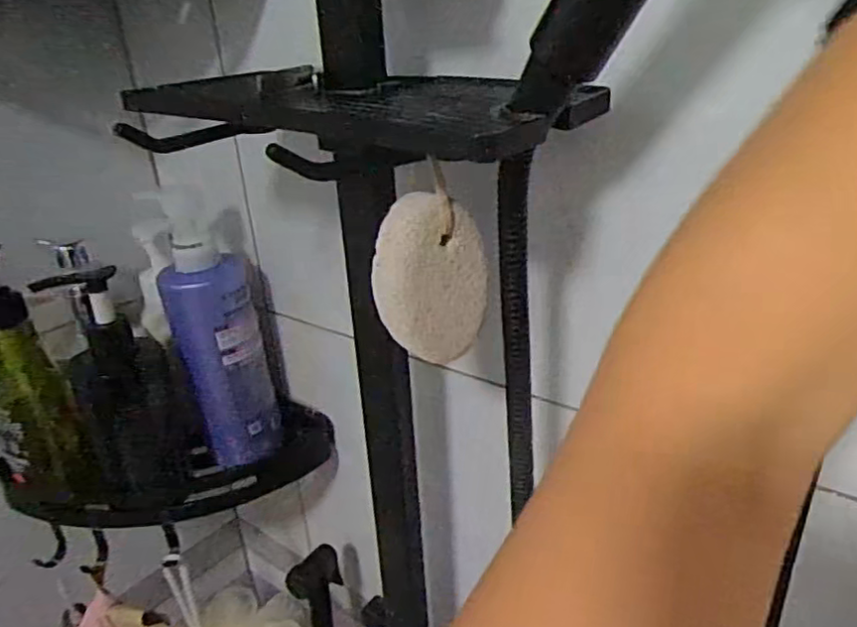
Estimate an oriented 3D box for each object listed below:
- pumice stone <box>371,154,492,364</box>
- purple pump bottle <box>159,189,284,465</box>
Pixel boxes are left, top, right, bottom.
[{"bbox_3d":[0.000,-0.020,0.321,0.051,0.084,0.026,-23,30,-37],"label":"pumice stone"},{"bbox_3d":[-0.176,0.023,0.562,0.071,0.230,0.053,-23,30,-37],"label":"purple pump bottle"}]

